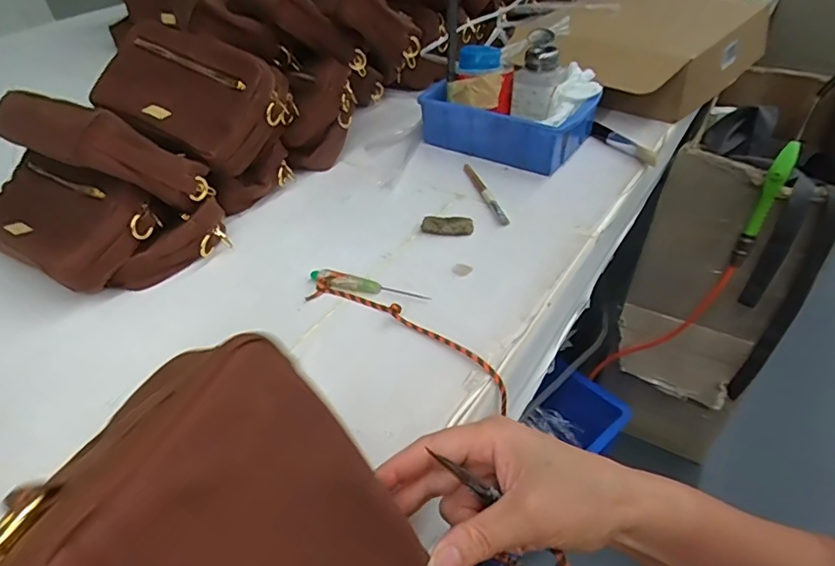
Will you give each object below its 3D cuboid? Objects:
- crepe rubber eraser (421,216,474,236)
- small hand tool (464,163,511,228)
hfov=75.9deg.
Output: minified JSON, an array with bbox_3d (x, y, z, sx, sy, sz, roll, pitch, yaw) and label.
[{"bbox_3d":[0.030,-0.059,0.542,0.053,0.007,0.023,1,40,9],"label":"crepe rubber eraser"},{"bbox_3d":[0.073,-0.100,0.586,0.012,0.005,0.128,-12,40,-8],"label":"small hand tool"}]

